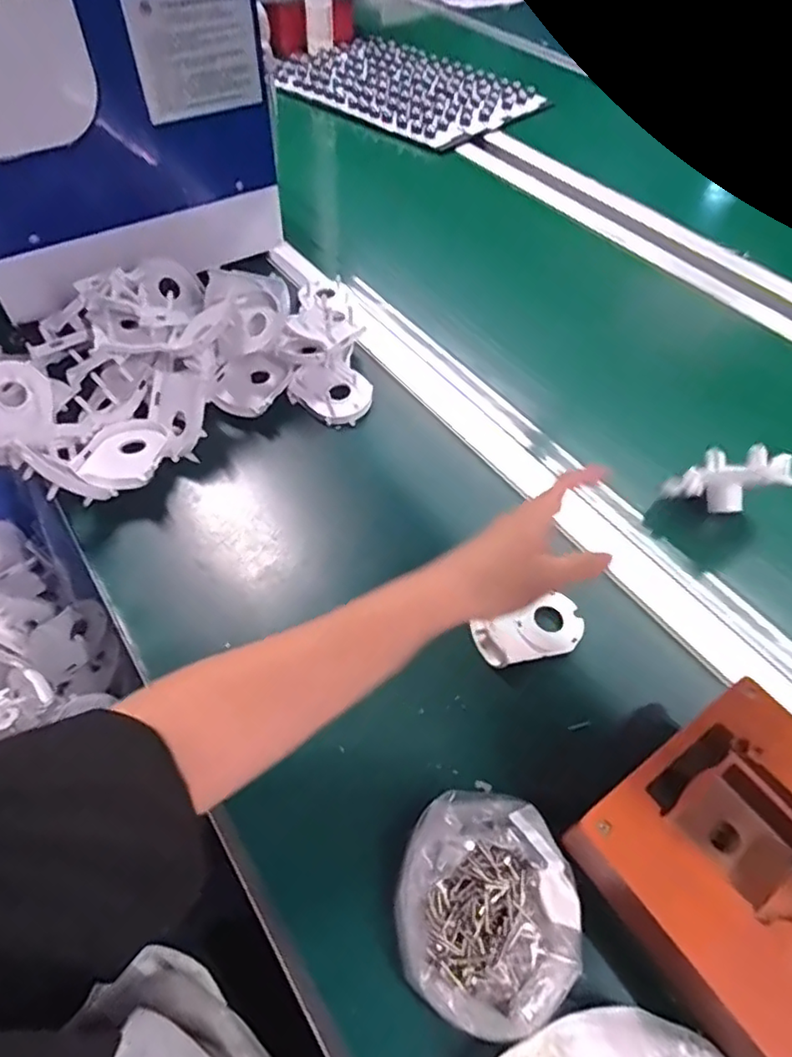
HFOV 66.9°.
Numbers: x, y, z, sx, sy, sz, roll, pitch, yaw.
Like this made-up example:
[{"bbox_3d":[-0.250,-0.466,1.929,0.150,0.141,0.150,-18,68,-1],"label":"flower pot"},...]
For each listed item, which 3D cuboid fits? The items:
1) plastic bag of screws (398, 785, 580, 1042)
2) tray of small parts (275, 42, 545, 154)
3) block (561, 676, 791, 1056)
[{"bbox_3d":[0.053,0.214,0.343,0.098,0.033,0.113,10,53,5],"label":"plastic bag of screws"},{"bbox_3d":[0.018,-0.822,1.127,0.435,0.049,0.320,33,58,20],"label":"tray of small parts"},{"bbox_3d":[0.197,0.191,0.329,0.162,0.060,0.150,-28,59,-22],"label":"block"}]

